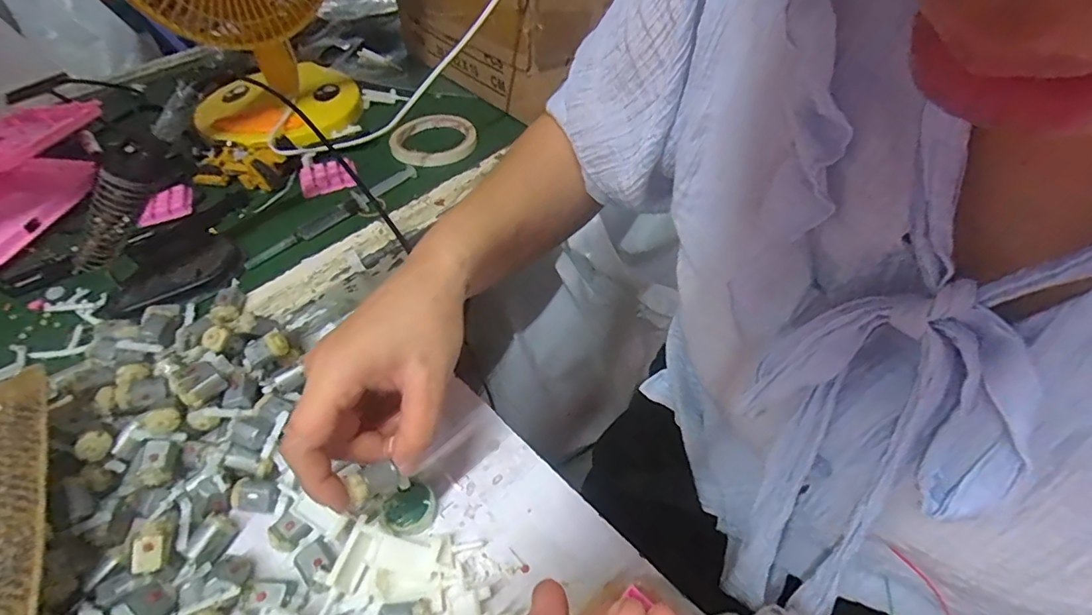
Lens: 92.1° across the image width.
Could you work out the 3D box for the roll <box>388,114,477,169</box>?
[{"bbox_3d":[-0.132,-0.197,0.622,0.095,0.016,0.095,-1,49,1],"label":"roll"}]

